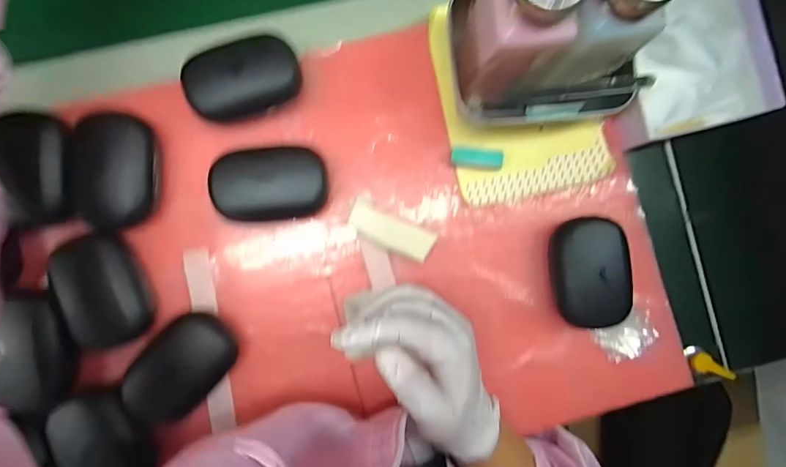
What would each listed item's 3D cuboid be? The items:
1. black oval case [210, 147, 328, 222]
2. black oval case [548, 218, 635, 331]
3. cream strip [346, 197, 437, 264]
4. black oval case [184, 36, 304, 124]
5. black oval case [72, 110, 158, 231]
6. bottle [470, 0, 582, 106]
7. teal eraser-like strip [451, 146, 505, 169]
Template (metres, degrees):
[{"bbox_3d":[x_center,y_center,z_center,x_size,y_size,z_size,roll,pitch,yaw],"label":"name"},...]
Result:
[{"bbox_3d":[-0.090,-0.037,0.311,0.080,0.031,0.052,-6,88,-3],"label":"black oval case"},{"bbox_3d":[0.152,0.029,0.318,0.052,0.034,0.080,-4,88,-3],"label":"black oval case"},{"bbox_3d":[-0.002,0.000,0.327,0.068,0.006,0.028,28,87,-2],"label":"cream strip"},{"bbox_3d":[-0.112,-0.116,0.313,0.083,0.033,0.053,-20,90,-2],"label":"black oval case"},{"bbox_3d":[-0.205,-0.047,0.312,0.055,0.026,0.084,1,88,-3],"label":"black oval case"},{"bbox_3d":[0.081,-0.124,0.267,0.056,0.132,0.046,1,88,-3],"label":"bottle"},{"bbox_3d":[0.066,-0.059,0.326,0.039,0.012,0.015,4,88,-3],"label":"teal eraser-like strip"}]

